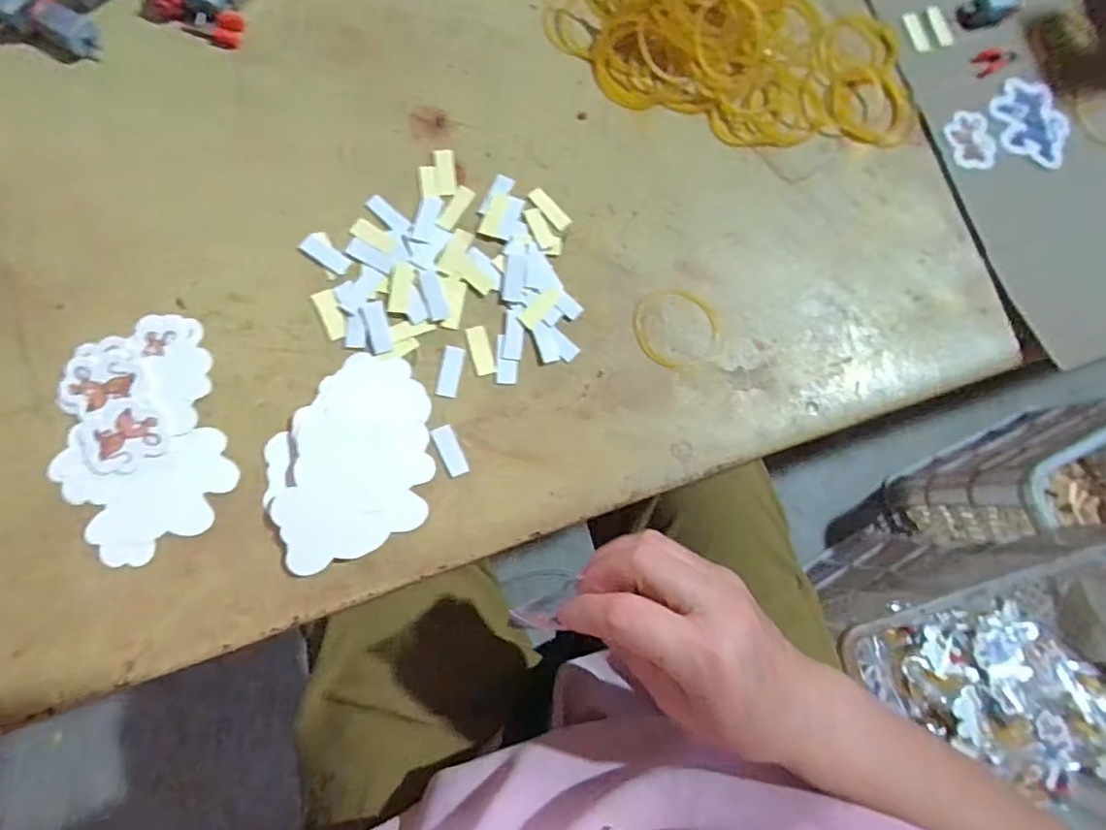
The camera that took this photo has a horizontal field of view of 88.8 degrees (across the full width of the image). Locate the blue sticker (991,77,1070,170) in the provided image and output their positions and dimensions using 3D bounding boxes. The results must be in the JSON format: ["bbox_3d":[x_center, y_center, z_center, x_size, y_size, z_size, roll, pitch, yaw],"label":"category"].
[{"bbox_3d":[0.301,-0.183,0.355,0.044,0.006,0.062,-6,84,-5],"label":"blue sticker"}]

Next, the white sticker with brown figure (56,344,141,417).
[{"bbox_3d":[-0.233,-0.018,0.291,0.038,0.004,0.035,-2,82,-6],"label":"white sticker with brown figure"}]

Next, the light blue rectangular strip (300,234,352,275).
[{"bbox_3d":[-0.127,-0.090,0.315,0.029,0.004,0.011,35,82,0],"label":"light blue rectangular strip"}]

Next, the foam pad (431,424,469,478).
[{"bbox_3d":[-0.056,0.019,0.307,0.011,0.004,0.028,-25,86,-7],"label":"foam pad"}]

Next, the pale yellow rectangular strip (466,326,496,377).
[{"bbox_3d":[-0.040,-0.036,0.317,0.011,0.004,0.028,-14,85,-6],"label":"pale yellow rectangular strip"}]

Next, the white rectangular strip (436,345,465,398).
[{"bbox_3d":[-0.057,-0.024,0.313,0.011,0.004,0.028,10,83,-3],"label":"white rectangular strip"}]

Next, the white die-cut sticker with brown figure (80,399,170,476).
[{"bbox_3d":[-0.219,0.011,0.288,0.040,0.004,0.034,-19,86,-6],"label":"white die-cut sticker with brown figure"}]

